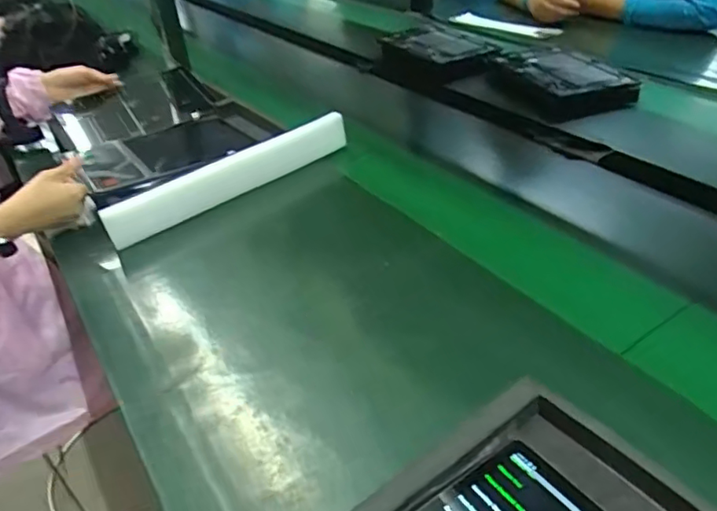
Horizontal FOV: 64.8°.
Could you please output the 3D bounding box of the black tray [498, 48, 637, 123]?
[{"bbox_3d":[0.373,-0.343,1.068,0.167,0.044,0.278,-14,38,-11],"label":"black tray"}]

